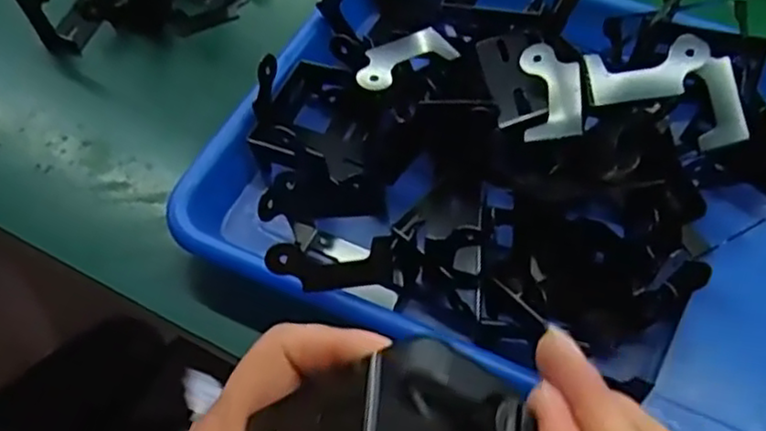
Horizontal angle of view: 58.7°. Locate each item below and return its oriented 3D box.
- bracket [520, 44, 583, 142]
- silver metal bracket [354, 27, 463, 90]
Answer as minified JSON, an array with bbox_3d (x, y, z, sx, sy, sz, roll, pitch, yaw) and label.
[{"bbox_3d":[0.076,-0.057,0.309,0.024,0.010,0.051,0,59,3],"label":"bracket"},{"bbox_3d":[0.009,-0.074,0.319,0.049,0.007,0.024,-29,62,-14],"label":"silver metal bracket"}]

